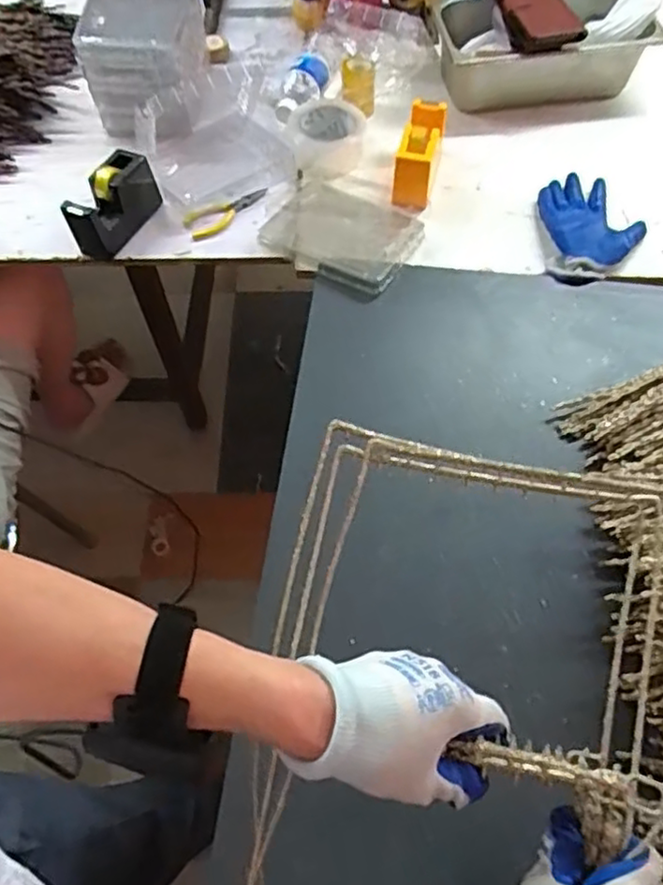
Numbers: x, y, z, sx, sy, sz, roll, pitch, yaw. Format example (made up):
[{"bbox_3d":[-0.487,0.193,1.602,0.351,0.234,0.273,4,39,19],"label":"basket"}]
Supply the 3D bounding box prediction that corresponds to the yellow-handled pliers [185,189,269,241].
[{"bbox_3d":[-0.142,-0.318,0.931,0.123,0.014,0.046,-27,63,-12],"label":"yellow-handled pliers"}]

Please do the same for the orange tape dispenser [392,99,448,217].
[{"bbox_3d":[0.121,-0.397,0.921,0.052,0.065,0.149,11,62,8],"label":"orange tape dispenser"}]

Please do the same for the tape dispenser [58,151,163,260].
[{"bbox_3d":[-0.289,-0.318,0.887,0.056,0.072,0.135,22,64,14],"label":"tape dispenser"}]

